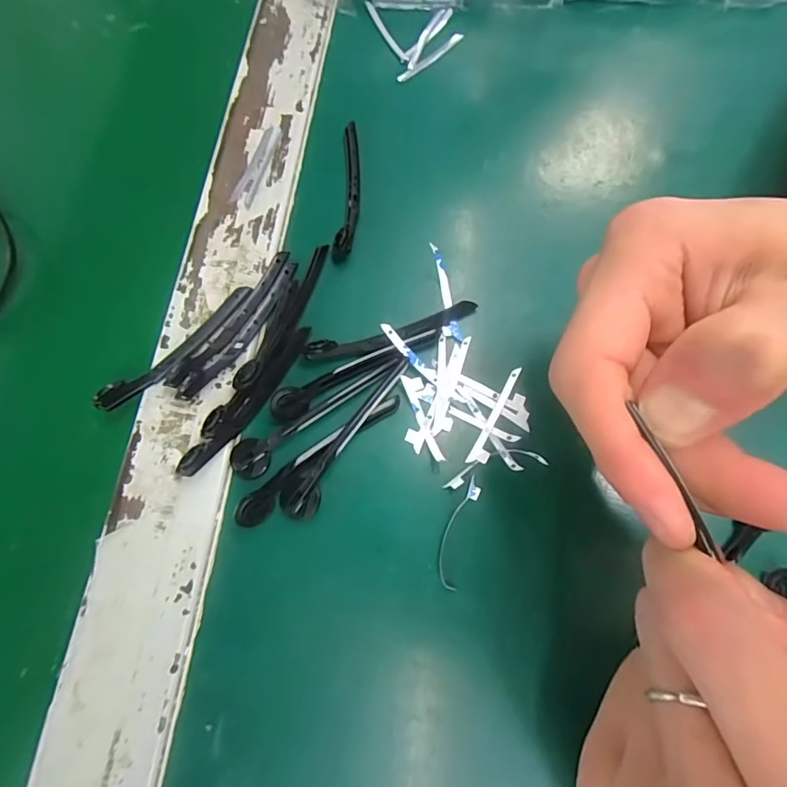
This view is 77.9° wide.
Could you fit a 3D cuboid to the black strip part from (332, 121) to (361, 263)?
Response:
[{"bbox_3d":[-0.020,-0.092,0.219,0.010,0.006,0.074,3,72,0],"label":"black strip part"}]

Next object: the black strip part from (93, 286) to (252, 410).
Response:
[{"bbox_3d":[-0.085,-0.018,0.195,0.013,0.006,0.072,41,76,12],"label":"black strip part"}]

